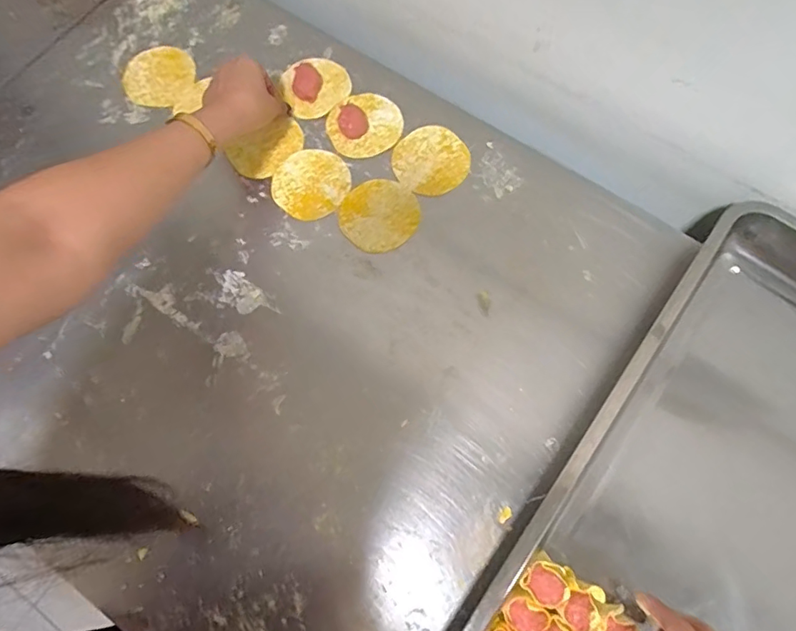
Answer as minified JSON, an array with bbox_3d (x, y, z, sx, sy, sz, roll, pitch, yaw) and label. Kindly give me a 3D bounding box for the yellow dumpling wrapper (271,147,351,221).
[{"bbox_3d":[-0.094,-0.145,0.553,0.078,0.004,0.086,29,74,9],"label":"yellow dumpling wrapper"}]

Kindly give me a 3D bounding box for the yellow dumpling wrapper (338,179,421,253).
[{"bbox_3d":[-0.020,-0.108,0.545,0.084,0.004,0.079,0,72,0],"label":"yellow dumpling wrapper"}]

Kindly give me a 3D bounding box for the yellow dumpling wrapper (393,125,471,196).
[{"bbox_3d":[0.038,-0.172,0.563,0.084,0.004,0.078,0,72,0],"label":"yellow dumpling wrapper"}]

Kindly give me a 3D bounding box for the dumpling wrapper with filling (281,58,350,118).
[{"bbox_3d":[-0.093,-0.267,0.588,0.078,0.020,0.068,-41,77,-12],"label":"dumpling wrapper with filling"}]

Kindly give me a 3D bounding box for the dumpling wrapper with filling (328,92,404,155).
[{"bbox_3d":[-0.037,-0.219,0.571,0.082,0.019,0.077,0,72,0],"label":"dumpling wrapper with filling"}]

